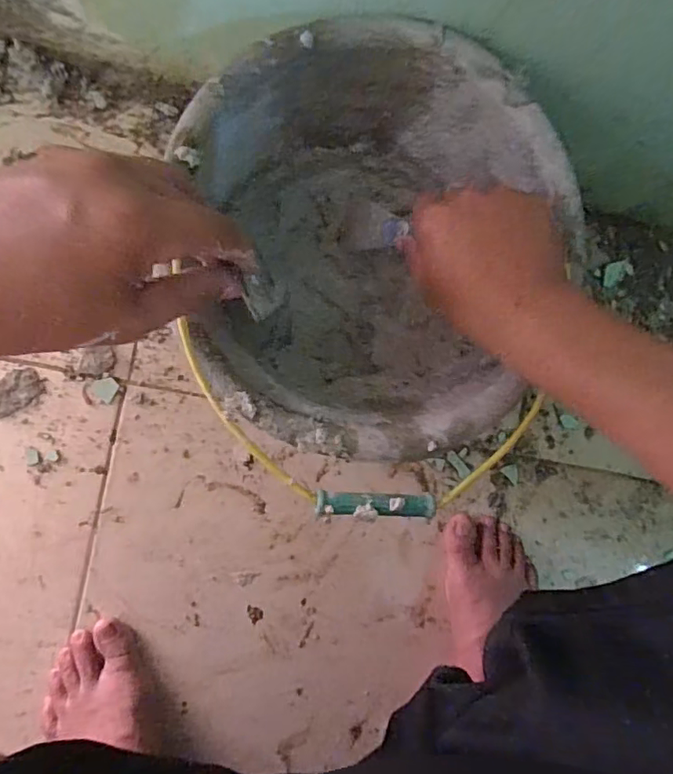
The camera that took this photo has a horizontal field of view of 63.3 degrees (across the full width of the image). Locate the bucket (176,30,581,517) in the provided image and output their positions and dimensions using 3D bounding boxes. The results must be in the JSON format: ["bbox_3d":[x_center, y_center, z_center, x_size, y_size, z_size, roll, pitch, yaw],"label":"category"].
[{"bbox_3d":[0.021,-0.076,0.440,0.253,0.190,0.305,-3,90,-9],"label":"bucket"}]

